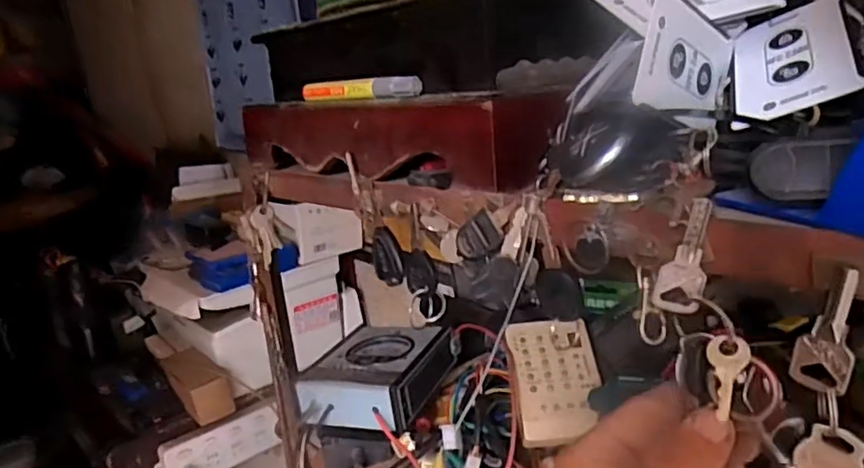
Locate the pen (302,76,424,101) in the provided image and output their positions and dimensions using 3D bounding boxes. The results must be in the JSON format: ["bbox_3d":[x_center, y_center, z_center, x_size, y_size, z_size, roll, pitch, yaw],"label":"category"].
[{"bbox_3d":[-0.058,-0.110,0.480,0.019,0.016,0.140,-18,18,-36],"label":"pen"}]

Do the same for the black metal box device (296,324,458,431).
[{"bbox_3d":[-0.045,0.135,0.597,0.124,0.052,0.141,0,16,25],"label":"black metal box device"}]

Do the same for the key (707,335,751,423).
[{"bbox_3d":[0.124,0.059,0.263,0.016,0.033,0.004,1,-27,30],"label":"key"}]

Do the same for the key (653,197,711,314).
[{"bbox_3d":[0.111,0.010,0.273,0.020,0.051,0.004,7,12,8],"label":"key"}]

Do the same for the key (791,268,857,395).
[{"bbox_3d":[0.152,0.037,0.239,0.004,0.050,0.020,-10,24,-38],"label":"key"}]

